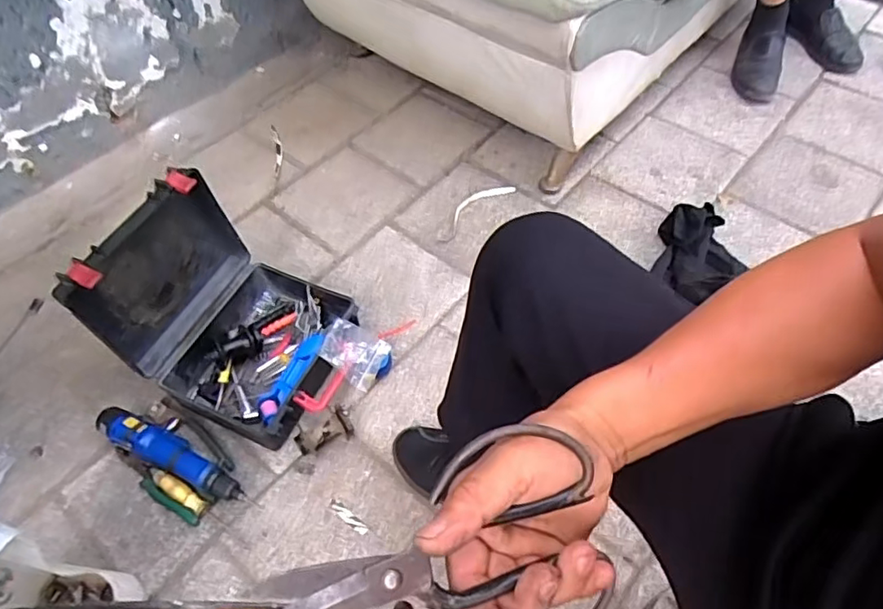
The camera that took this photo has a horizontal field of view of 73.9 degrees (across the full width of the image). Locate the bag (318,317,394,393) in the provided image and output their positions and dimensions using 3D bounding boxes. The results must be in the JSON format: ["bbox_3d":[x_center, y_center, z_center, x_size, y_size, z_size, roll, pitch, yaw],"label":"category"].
[{"bbox_3d":[-0.142,0.088,1.003,0.108,0.097,0.093,26,60,20],"label":"bag"}]

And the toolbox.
[{"bbox_3d":[-0.326,0.015,0.934,0.311,0.307,0.276,19,58,15],"label":"toolbox"}]

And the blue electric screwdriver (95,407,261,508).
[{"bbox_3d":[-0.423,0.239,0.928,0.287,0.063,0.055,22,59,17],"label":"blue electric screwdriver"}]

